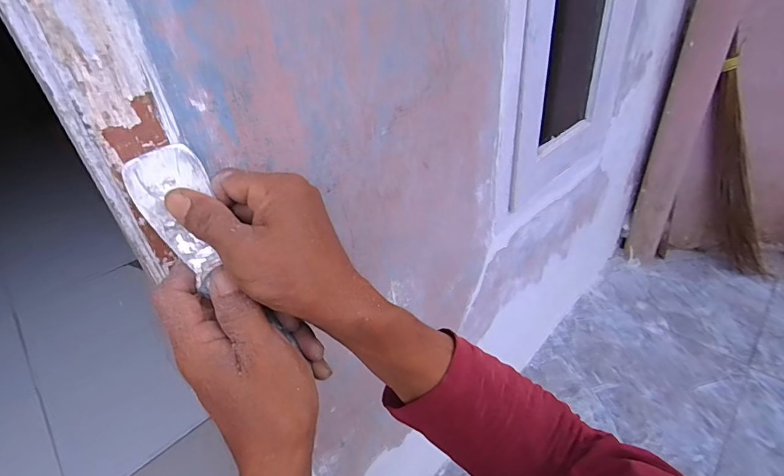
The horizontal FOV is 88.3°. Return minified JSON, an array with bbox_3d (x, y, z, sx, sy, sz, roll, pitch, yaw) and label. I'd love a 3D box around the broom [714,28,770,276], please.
[{"bbox_3d":[0.928,-0.169,1.076,0.077,0.678,0.083,-17,28,27],"label":"broom"}]

